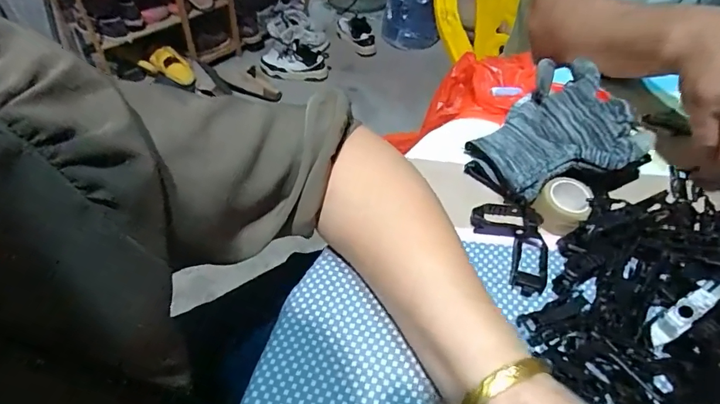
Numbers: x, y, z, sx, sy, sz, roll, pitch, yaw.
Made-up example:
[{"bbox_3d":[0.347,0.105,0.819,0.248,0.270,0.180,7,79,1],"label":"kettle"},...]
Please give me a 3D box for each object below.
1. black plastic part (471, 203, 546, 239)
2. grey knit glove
[{"bbox_3d":[0.109,0.014,0.329,0.049,0.015,0.022,10,48,6],"label":"black plastic part"},{"bbox_3d":[0.160,-0.059,0.363,0.135,0.040,0.113,-25,54,-23],"label":"grey knit glove"}]

